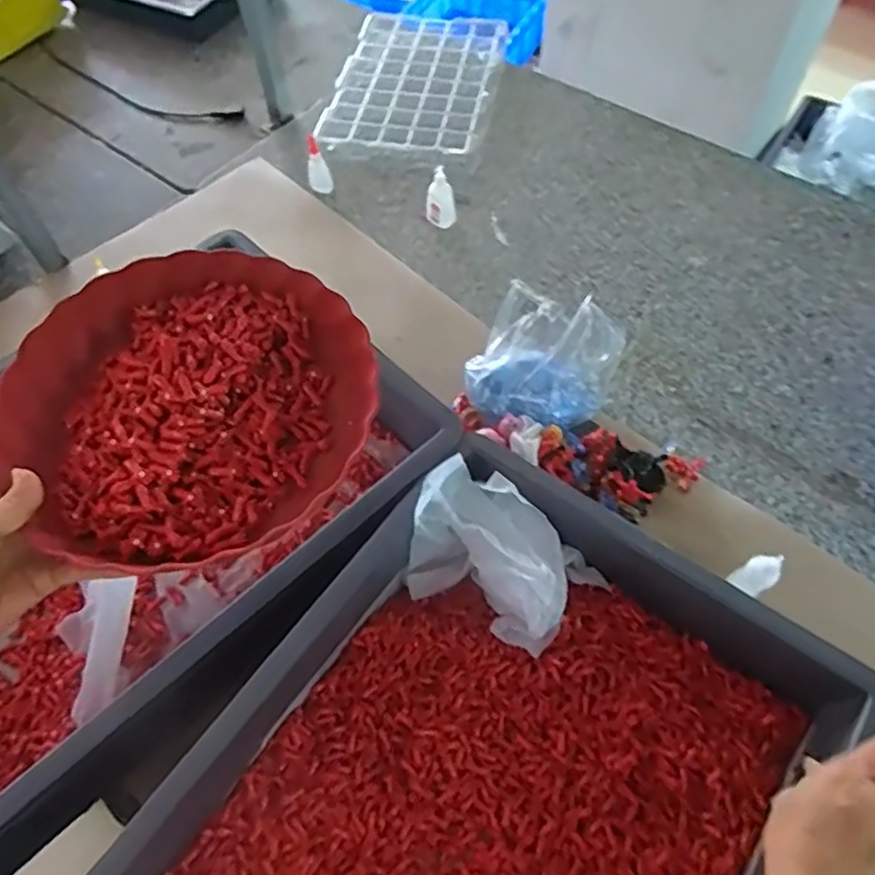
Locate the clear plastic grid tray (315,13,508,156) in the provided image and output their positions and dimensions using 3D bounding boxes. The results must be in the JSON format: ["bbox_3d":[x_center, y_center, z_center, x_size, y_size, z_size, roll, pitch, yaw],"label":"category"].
[{"bbox_3d":[-0.038,-0.641,1.177,0.271,0.029,0.401,10,57,6],"label":"clear plastic grid tray"}]

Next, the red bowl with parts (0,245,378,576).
[{"bbox_3d":[-0.169,-0.026,0.463,0.242,0.063,0.219,-37,64,-22],"label":"red bowl with parts"}]

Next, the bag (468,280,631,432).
[{"bbox_3d":[0.124,-0.087,0.782,0.168,0.095,0.136,19,59,12],"label":"bag"}]

